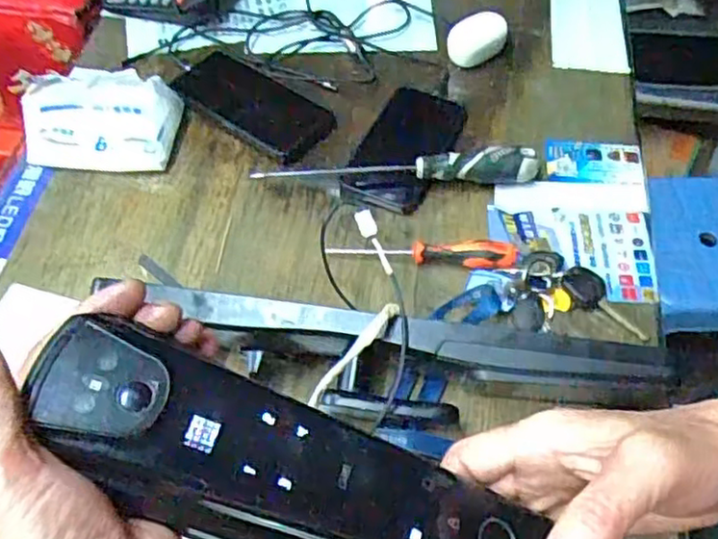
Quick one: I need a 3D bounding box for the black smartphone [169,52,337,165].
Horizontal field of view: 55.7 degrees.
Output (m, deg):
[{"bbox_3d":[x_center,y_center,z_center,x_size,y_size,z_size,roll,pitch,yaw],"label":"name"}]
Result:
[{"bbox_3d":[-0.107,-0.167,0.682,0.160,0.015,0.073,30,61,20],"label":"black smartphone"}]

